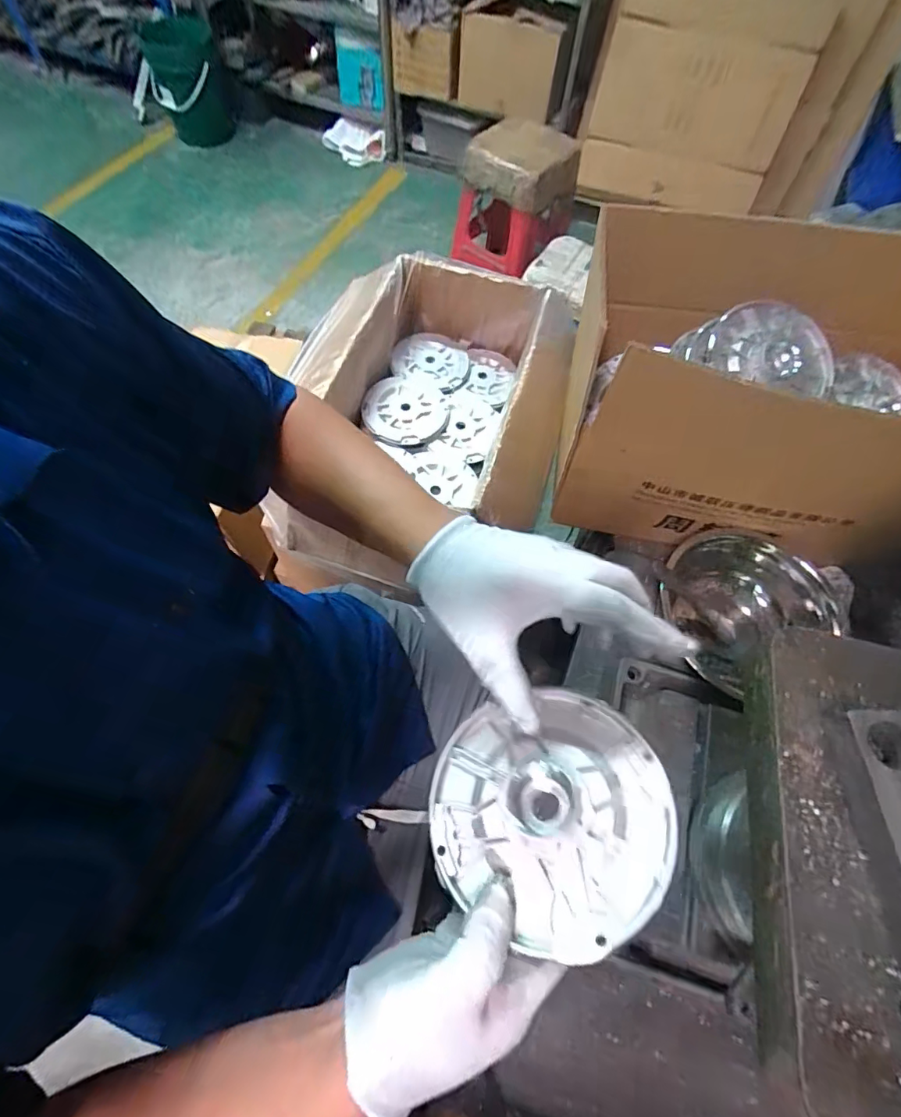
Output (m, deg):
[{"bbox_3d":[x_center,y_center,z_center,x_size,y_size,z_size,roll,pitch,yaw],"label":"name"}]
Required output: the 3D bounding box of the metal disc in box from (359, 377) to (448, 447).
[{"bbox_3d":[-0.074,-0.243,0.815,0.134,0.028,0.137,1,64,-3],"label":"metal disc in box"}]

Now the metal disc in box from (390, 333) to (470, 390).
[{"bbox_3d":[-0.034,-0.352,0.872,0.126,0.019,0.120,1,64,-3],"label":"metal disc in box"}]

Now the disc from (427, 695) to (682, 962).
[{"bbox_3d":[0.058,0.147,0.297,0.134,0.025,0.129,-11,51,14],"label":"disc"}]

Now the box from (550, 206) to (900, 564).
[{"bbox_3d":[0.395,-0.199,0.634,0.466,0.276,0.294,10,64,2],"label":"box"}]

